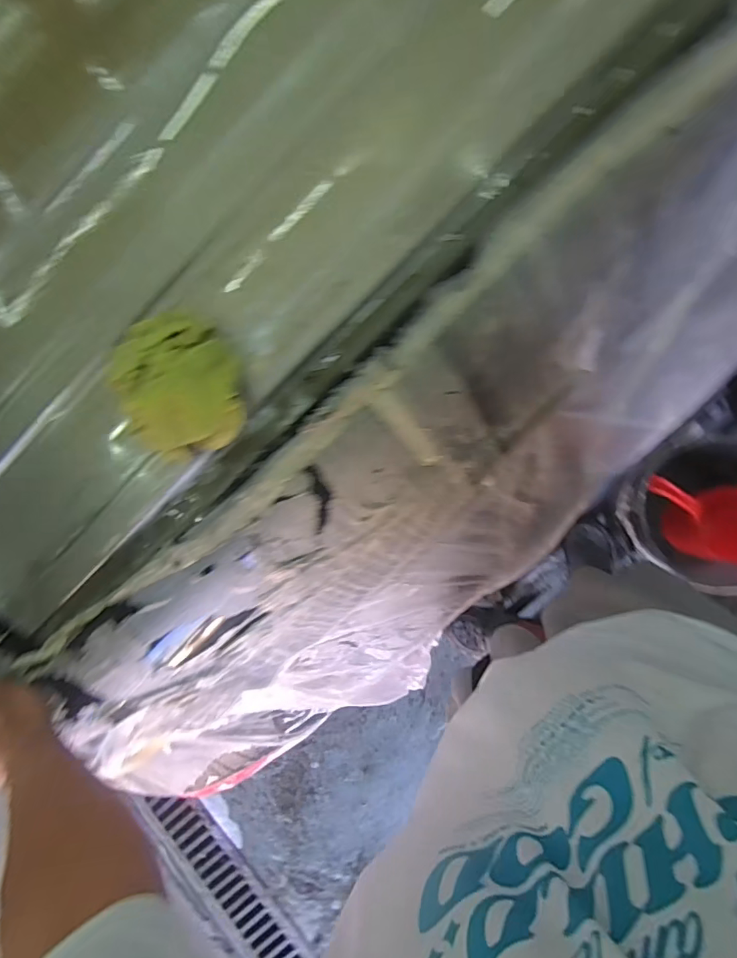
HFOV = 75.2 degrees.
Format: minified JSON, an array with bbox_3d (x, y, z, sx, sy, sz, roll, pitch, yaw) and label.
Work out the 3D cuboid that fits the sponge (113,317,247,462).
[{"bbox_3d":[-0.176,-0.095,0.444,0.105,0.055,0.136,-30,81,4],"label":"sponge"}]

